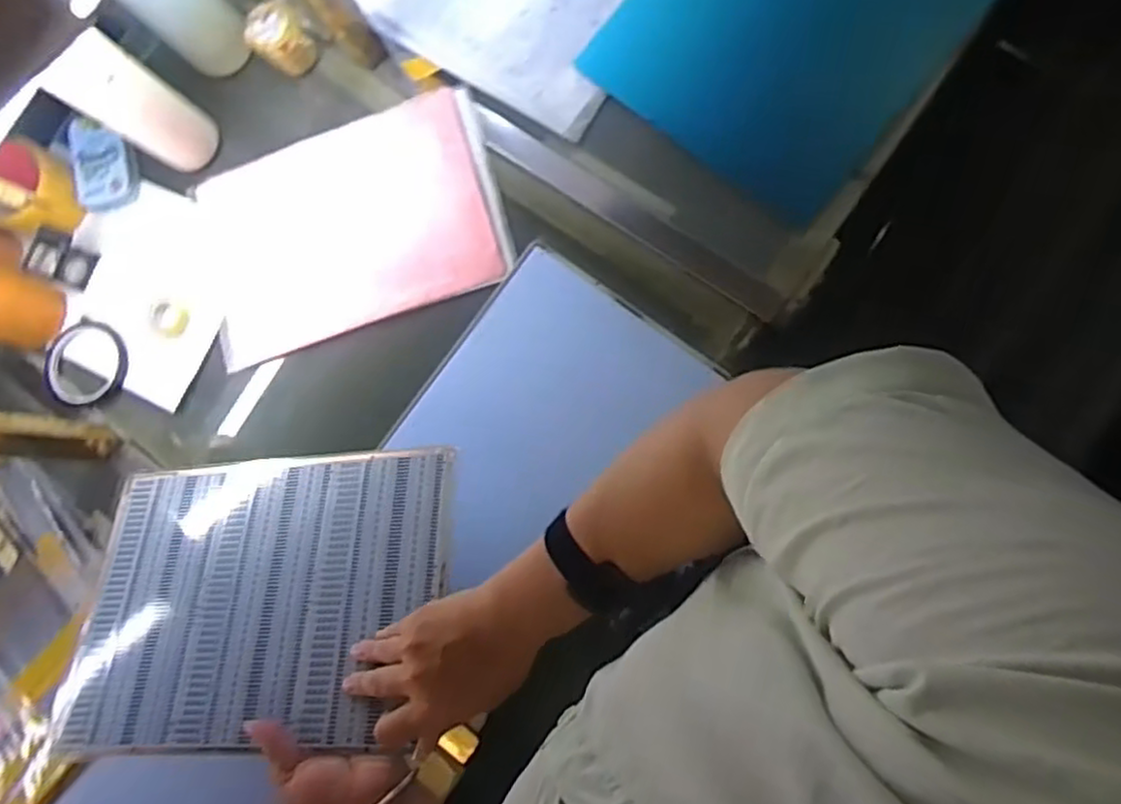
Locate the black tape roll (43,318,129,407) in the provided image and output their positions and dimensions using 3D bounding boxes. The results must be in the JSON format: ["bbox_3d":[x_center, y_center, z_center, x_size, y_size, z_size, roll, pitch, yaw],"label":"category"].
[{"bbox_3d":[-0.497,-0.042,0.752,0.082,0.015,0.088,-1,83,9],"label":"black tape roll"}]

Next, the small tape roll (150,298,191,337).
[{"bbox_3d":[-0.409,-0.088,0.751,0.038,0.011,0.038,-1,83,9],"label":"small tape roll"}]

